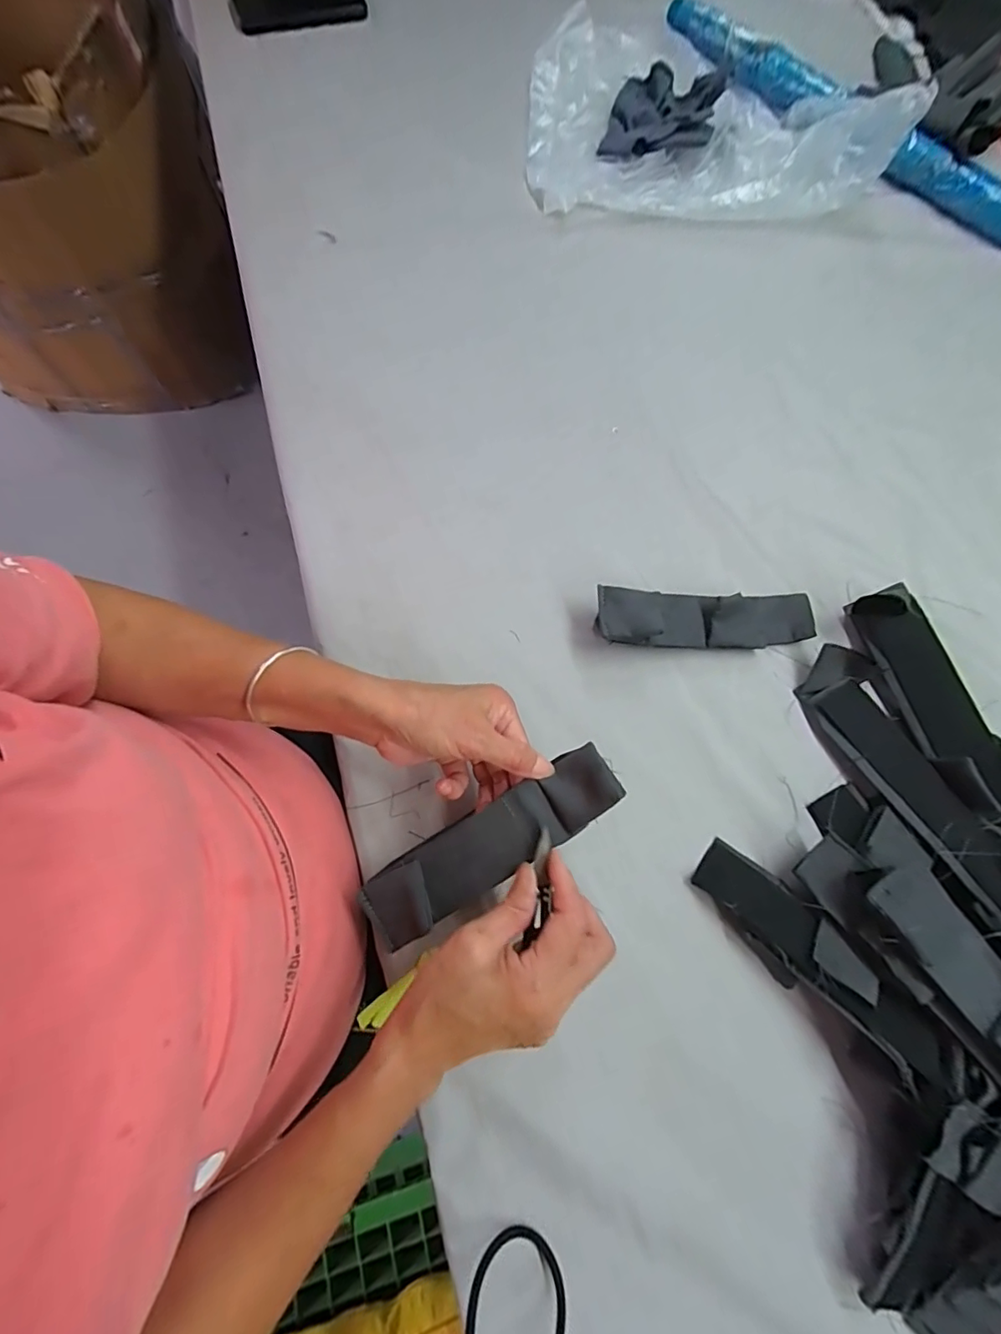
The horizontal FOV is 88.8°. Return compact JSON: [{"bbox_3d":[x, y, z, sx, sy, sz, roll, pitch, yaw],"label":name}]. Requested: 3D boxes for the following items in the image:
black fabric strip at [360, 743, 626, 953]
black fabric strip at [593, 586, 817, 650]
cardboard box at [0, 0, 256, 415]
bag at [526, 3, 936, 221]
[{"bbox_3d":[-0.008,0.115,0.328,0.183,0.032,0.047,-33,77,4],"label":"black fabric strip"},{"bbox_3d":[0.174,-0.040,0.427,0.188,0.040,0.048,-3,74,-4],"label":"black fabric strip"},{"bbox_3d":[-0.943,-1.057,1.114,0.659,0.605,0.706,-12,75,-6],"label":"cardboard box"},{"bbox_3d":[0.229,-0.657,0.583,0.388,0.079,0.335,5,74,-2],"label":"bag"}]

